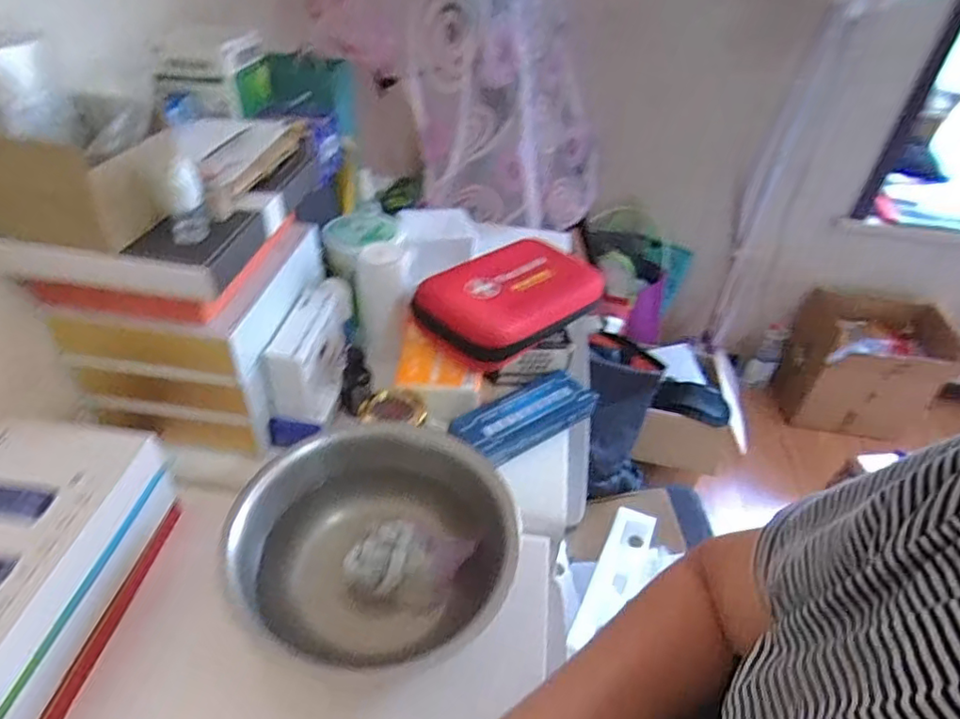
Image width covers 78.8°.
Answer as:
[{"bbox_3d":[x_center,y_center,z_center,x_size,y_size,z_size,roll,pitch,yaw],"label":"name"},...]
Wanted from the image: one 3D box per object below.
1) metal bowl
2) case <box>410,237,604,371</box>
[{"bbox_3d":[-0.080,0.144,0.461,0.211,0.077,0.182,-8,42,-15],"label":"metal bowl"},{"bbox_3d":[0.033,-0.068,0.642,0.203,0.046,0.134,-28,50,-33],"label":"case"}]

